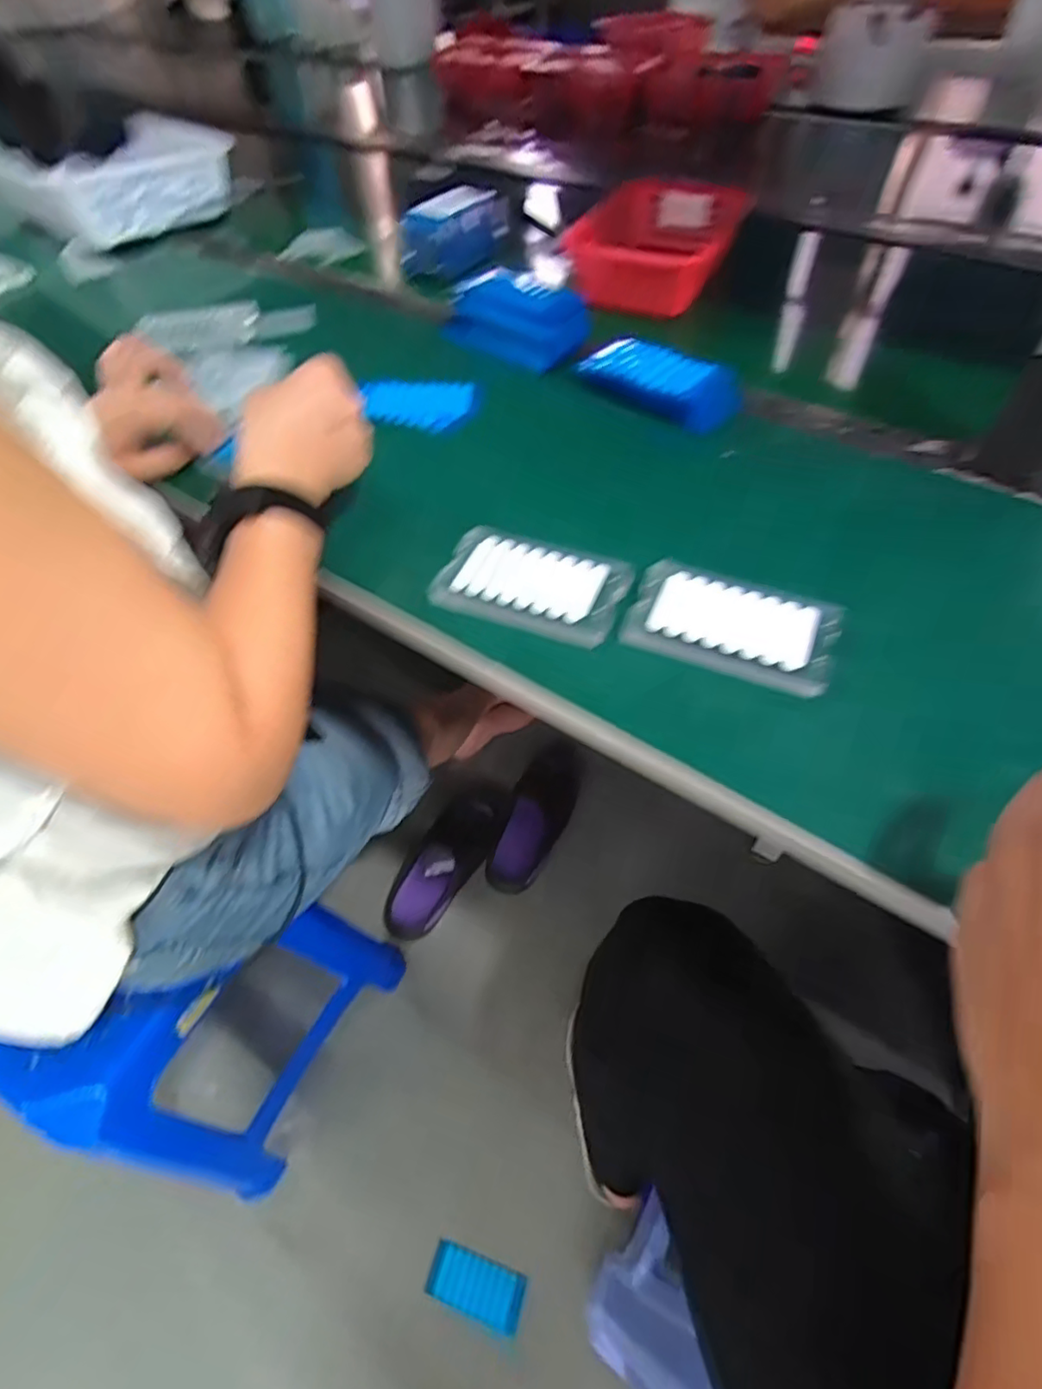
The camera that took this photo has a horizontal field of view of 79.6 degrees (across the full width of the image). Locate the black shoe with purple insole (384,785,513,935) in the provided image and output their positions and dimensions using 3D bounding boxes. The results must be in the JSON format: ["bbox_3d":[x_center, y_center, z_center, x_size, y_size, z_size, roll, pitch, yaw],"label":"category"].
[{"bbox_3d":[-0.117,0.273,1.060,0.096,0.080,0.294,24,60,19],"label":"black shoe with purple insole"}]

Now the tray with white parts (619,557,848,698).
[{"bbox_3d":[0.134,-0.046,0.401,0.123,0.014,0.071,19,58,16],"label":"tray with white parts"}]

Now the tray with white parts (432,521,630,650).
[{"bbox_3d":[0.007,-0.075,0.433,0.126,0.020,0.070,18,58,16],"label":"tray with white parts"}]

